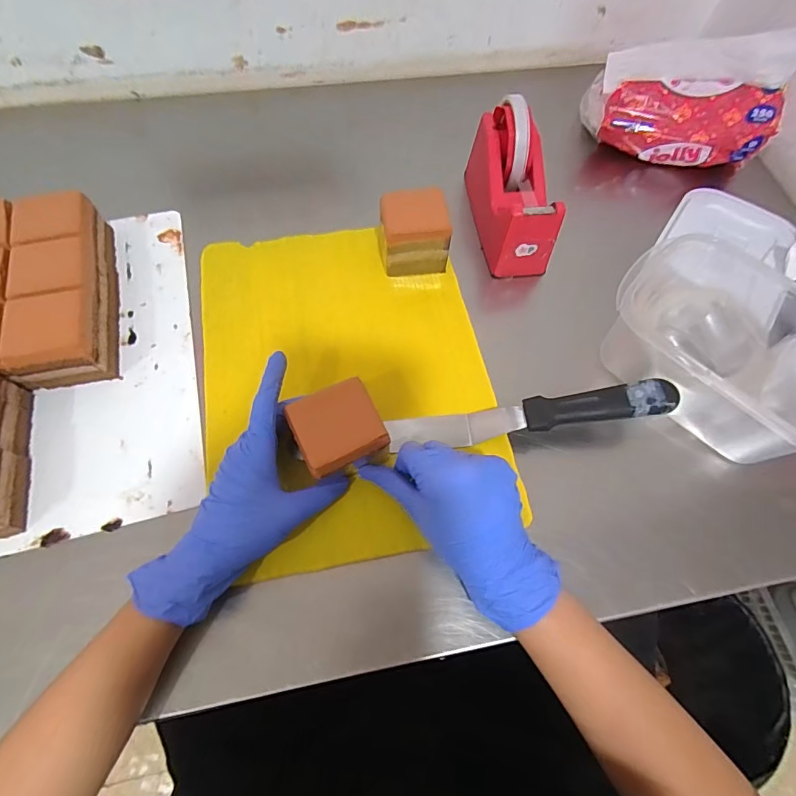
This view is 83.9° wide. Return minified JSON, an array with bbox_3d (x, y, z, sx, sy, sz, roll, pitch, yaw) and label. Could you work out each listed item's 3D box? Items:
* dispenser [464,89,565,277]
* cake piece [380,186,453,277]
[{"bbox_3d":[0.118,-0.213,0.445,0.068,0.094,0.150,-4,66,-3],"label":"dispenser"},{"bbox_3d":[0.015,-0.162,0.437,0.065,0.056,0.059,-4,66,-3],"label":"cake piece"}]

